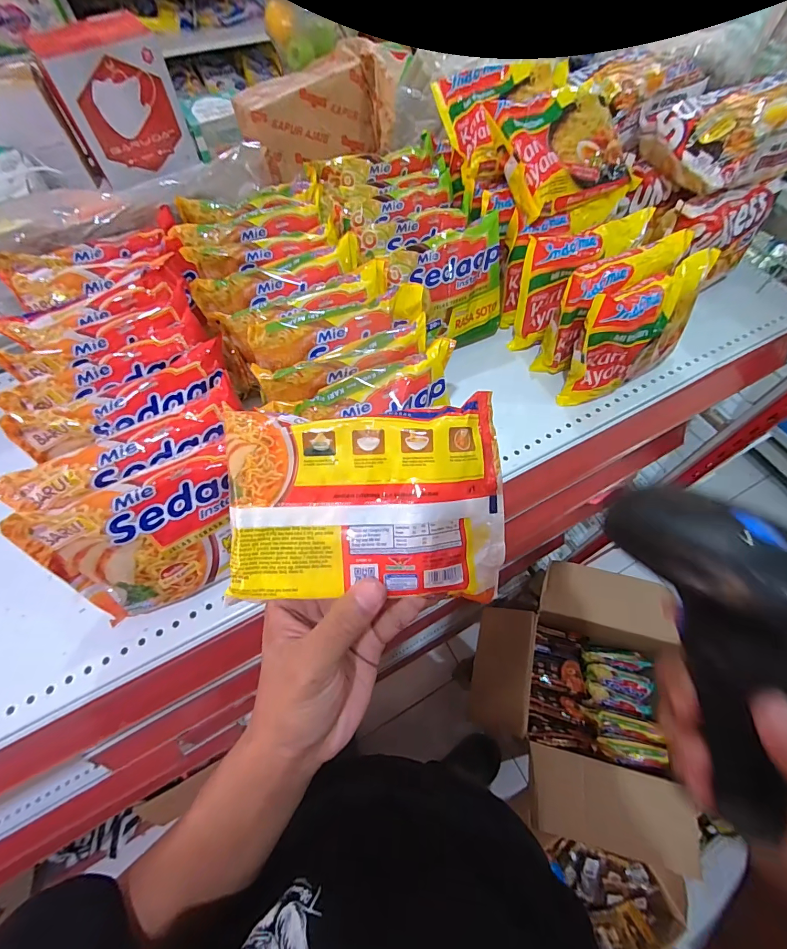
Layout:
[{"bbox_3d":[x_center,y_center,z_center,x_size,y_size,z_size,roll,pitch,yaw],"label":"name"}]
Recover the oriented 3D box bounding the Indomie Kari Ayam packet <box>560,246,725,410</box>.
[{"bbox_3d":[0.221,-0.129,0.366,0.126,0.100,0.045,-29,66,-15],"label":"Indomie Kari Ayam packet"}]

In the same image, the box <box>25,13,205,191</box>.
[{"bbox_3d":[-0.364,-0.486,0.528,0.143,0.138,0.081,-33,67,-17],"label":"box"}]

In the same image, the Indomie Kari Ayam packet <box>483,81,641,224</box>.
[{"bbox_3d":[0.164,-0.310,0.377,0.123,0.030,0.103,-25,100,-9],"label":"Indomie Kari Ayam packet"}]

